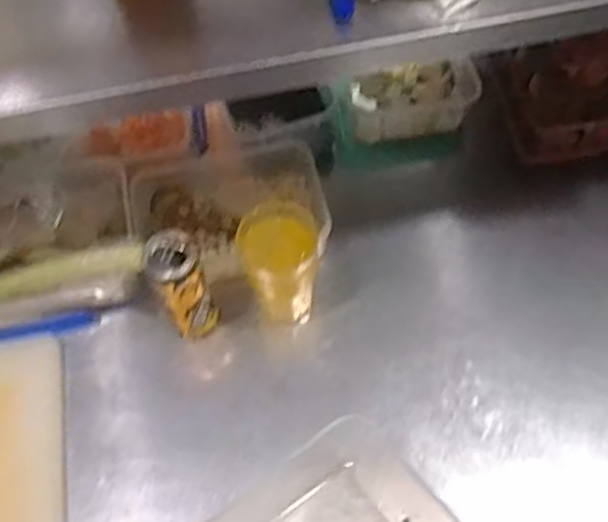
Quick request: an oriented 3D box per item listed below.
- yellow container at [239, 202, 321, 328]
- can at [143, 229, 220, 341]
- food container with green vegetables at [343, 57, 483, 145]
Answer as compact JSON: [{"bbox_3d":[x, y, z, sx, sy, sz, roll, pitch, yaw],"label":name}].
[{"bbox_3d":[-0.022,0.007,0.784,0.076,0.151,0.071,-1,61,3],"label":"yellow container"},{"bbox_3d":[-0.126,0.030,0.782,0.056,0.144,0.061,-22,62,-9],"label":"can"},{"bbox_3d":[0.137,-0.208,0.938,0.166,0.052,0.109,-9,61,-2],"label":"food container with green vegetables"}]

